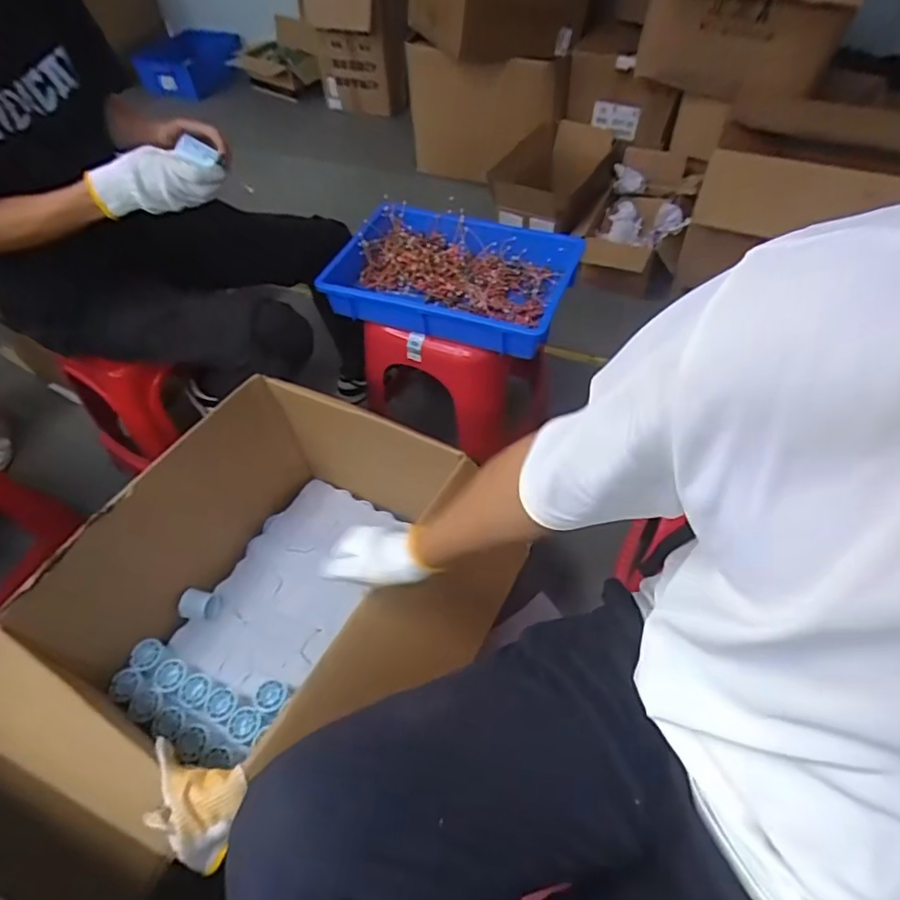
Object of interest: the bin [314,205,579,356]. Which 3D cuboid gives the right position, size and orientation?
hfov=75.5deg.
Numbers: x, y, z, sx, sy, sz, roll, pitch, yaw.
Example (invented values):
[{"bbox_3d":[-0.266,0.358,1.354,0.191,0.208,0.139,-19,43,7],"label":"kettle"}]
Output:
[{"bbox_3d":[0.006,-0.341,1.136,0.447,0.085,0.315,15,54,16],"label":"bin"}]

